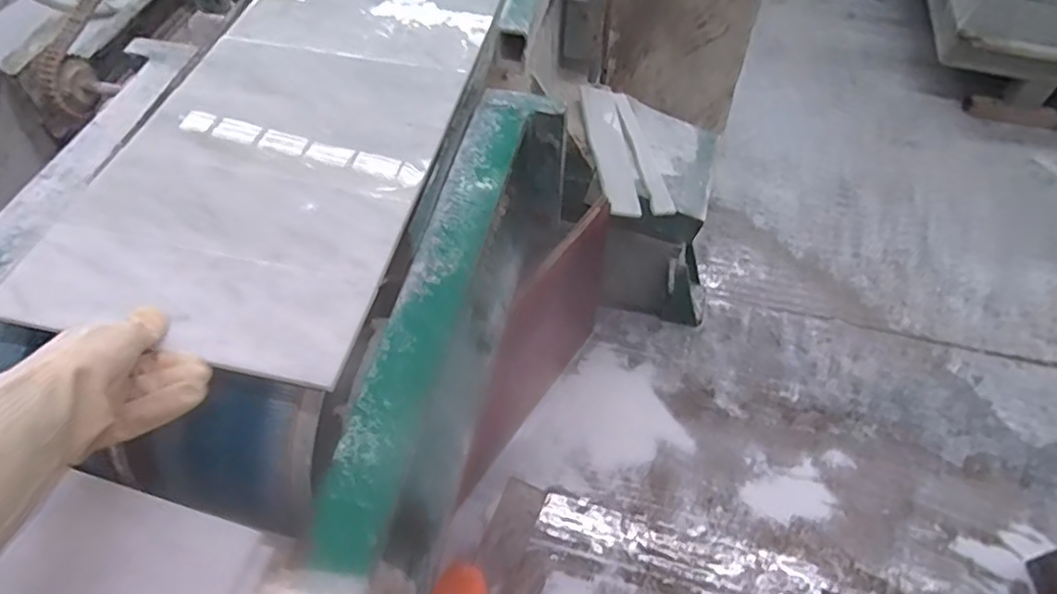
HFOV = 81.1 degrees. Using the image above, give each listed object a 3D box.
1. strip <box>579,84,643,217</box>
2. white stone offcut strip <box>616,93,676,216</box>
[{"bbox_3d":[0.150,-0.279,1.159,0.070,0.012,0.308,1,60,-15],"label":"strip"},{"bbox_3d":[0.215,-0.279,1.187,0.045,0.018,0.293,-3,60,-20],"label":"white stone offcut strip"}]

